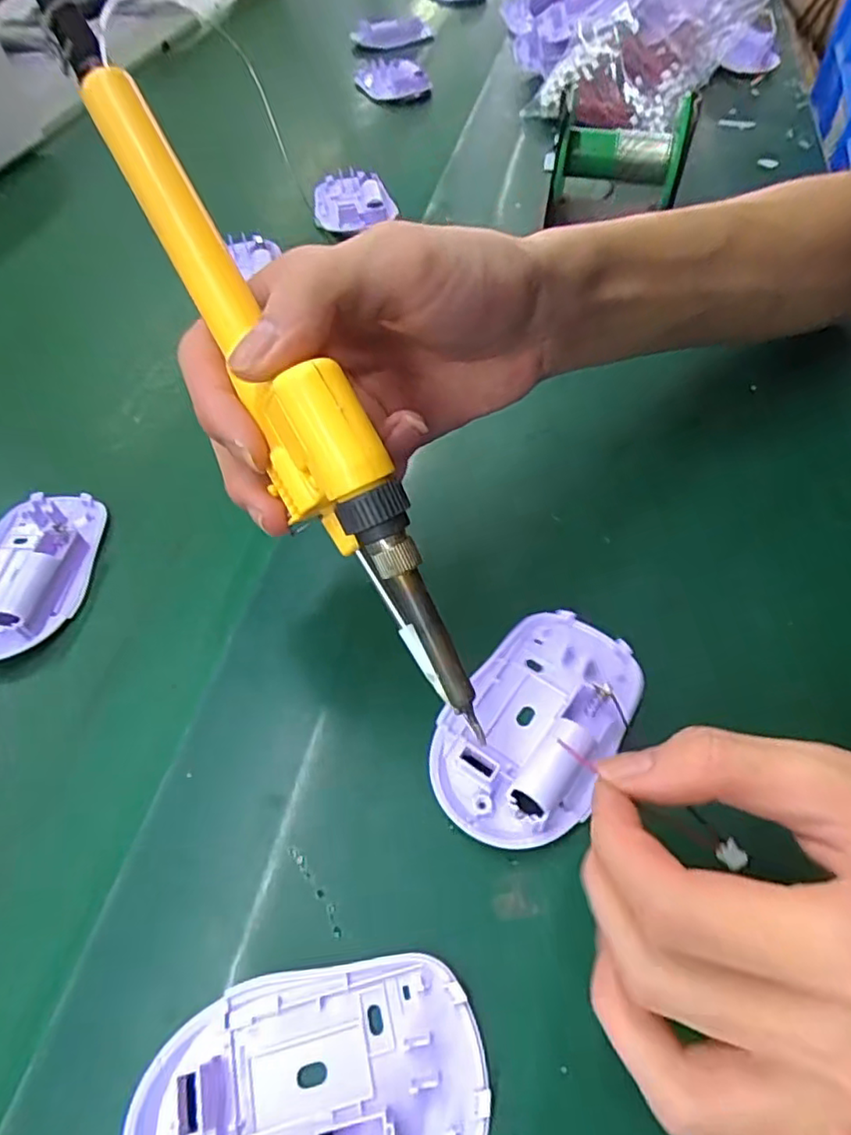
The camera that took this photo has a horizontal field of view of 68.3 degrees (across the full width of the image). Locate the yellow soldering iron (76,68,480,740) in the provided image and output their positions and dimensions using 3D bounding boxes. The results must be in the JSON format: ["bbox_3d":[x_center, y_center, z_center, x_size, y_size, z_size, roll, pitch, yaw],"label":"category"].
[{"bbox_3d":[-0.039,-0.048,0.175,0.022,0.032,0.202,-31,86,-19],"label":"yellow soldering iron"}]

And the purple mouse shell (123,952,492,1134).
[{"bbox_3d":[-0.032,0.148,0.174,0.095,0.016,0.062,-7,53,-2],"label":"purple mouse shell"}]

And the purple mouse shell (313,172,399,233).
[{"bbox_3d":[-0.057,-0.291,0.493,0.059,0.024,0.079,-11,54,-5],"label":"purple mouse shell"}]

